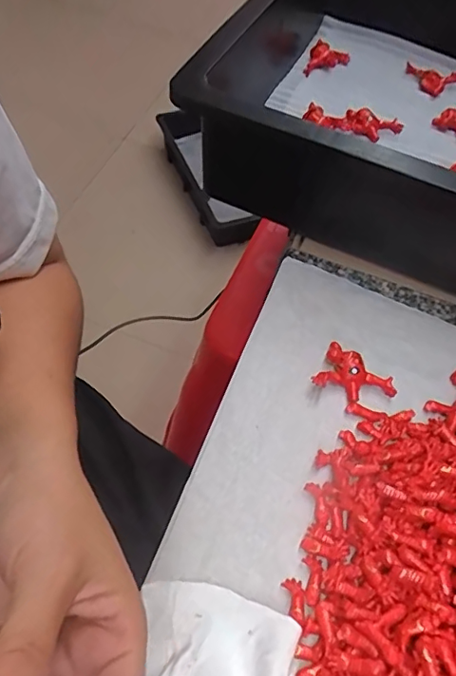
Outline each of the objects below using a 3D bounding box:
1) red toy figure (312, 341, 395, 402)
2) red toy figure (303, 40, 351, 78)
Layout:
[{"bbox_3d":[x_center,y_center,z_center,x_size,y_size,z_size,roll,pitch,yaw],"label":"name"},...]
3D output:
[{"bbox_3d":[0.076,0.026,0.320,0.046,0.012,0.030,30,60,18],"label":"red toy figure"},{"bbox_3d":[0.092,-0.257,0.491,0.036,0.017,0.032,15,56,8],"label":"red toy figure"}]

